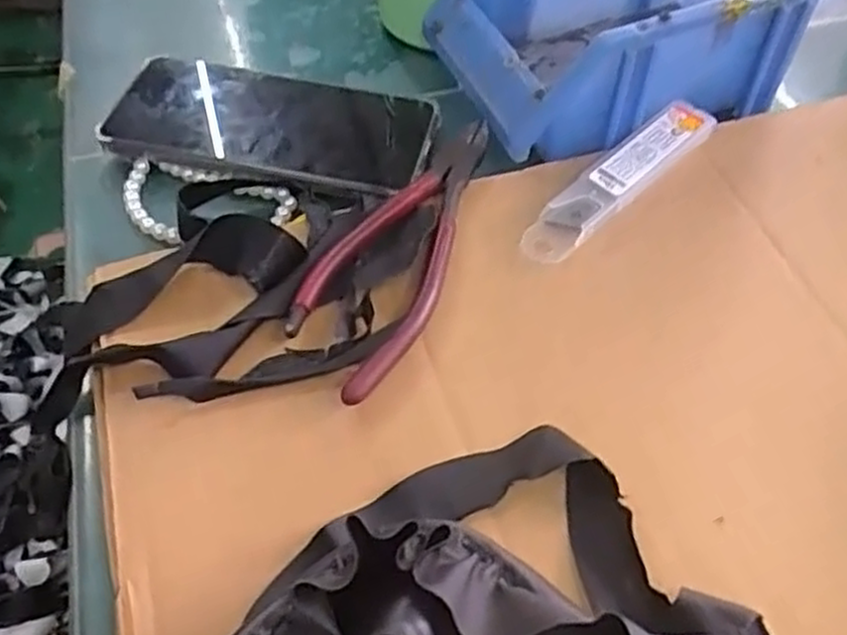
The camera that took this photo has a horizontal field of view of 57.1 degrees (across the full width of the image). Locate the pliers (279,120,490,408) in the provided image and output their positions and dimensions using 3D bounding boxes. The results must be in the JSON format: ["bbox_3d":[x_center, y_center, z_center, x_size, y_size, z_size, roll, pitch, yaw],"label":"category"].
[{"bbox_3d":[-0.004,-0.035,0.346,0.053,0.016,0.162,27,58,19],"label":"pliers"}]

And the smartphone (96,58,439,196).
[{"bbox_3d":[-0.078,-0.100,0.399,0.161,0.011,0.082,12,51,6],"label":"smartphone"}]

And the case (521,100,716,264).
[{"bbox_3d":[0.095,-0.069,0.371,0.130,0.010,0.024,-39,62,-25],"label":"case"}]

